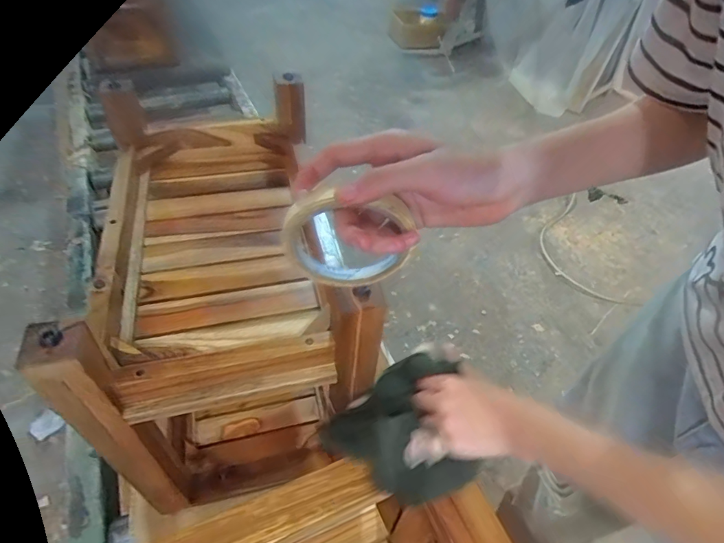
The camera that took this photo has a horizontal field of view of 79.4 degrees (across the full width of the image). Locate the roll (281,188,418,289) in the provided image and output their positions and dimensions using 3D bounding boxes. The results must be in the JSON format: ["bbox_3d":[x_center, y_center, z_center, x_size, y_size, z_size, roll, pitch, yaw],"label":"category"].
[{"bbox_3d":[-0.011,-0.020,0.313,0.088,0.091,0.022,-5,47,-10],"label":"roll"}]

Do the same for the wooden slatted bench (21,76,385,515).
[{"bbox_3d":[-0.196,0.026,0.703,0.300,0.431,0.524,-8,48,-13],"label":"wooden slatted bench"}]

